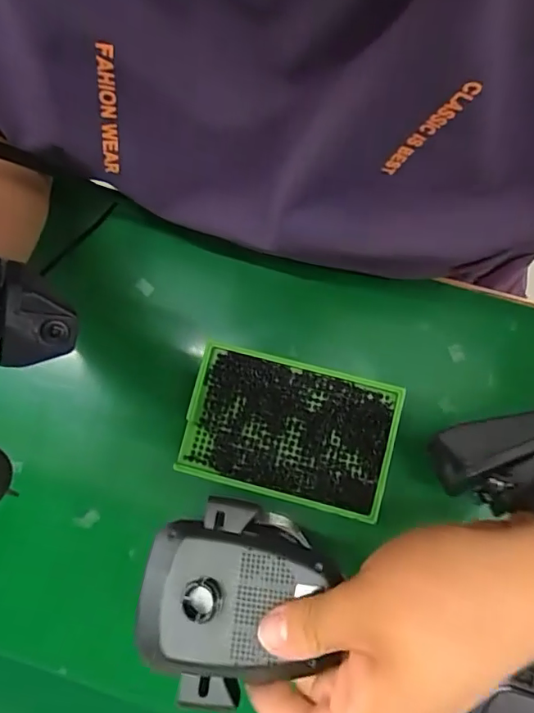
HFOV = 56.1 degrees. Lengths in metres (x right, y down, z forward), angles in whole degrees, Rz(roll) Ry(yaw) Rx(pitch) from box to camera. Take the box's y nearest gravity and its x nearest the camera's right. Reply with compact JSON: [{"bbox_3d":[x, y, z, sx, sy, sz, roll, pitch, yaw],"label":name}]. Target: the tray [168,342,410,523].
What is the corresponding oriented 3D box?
[{"bbox_3d":[0.015,0.049,0.339,0.136,0.014,0.089,14,80,3],"label":"tray"}]

